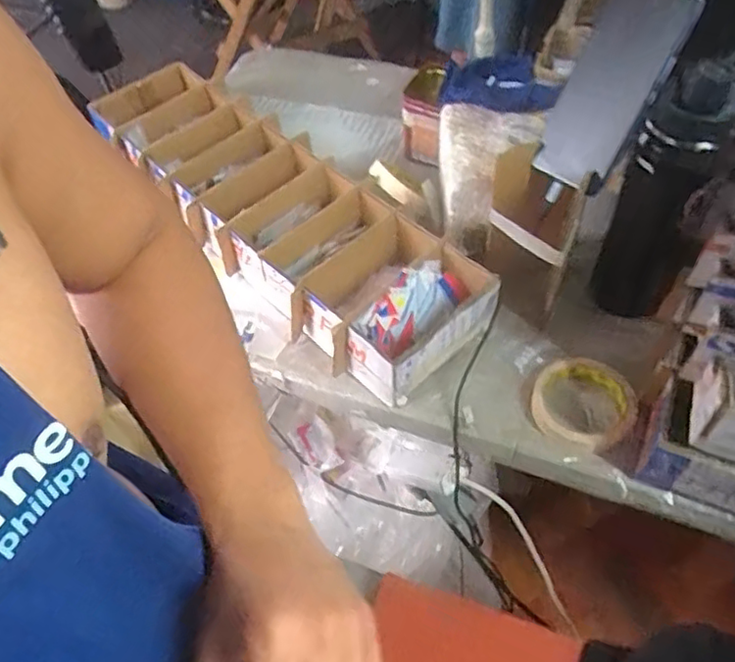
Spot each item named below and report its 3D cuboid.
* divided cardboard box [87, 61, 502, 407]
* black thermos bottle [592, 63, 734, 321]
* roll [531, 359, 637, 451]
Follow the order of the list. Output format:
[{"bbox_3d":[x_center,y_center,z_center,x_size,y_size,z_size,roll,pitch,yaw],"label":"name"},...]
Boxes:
[{"bbox_3d":[-0.130,-0.155,0.790,0.184,0.107,0.633,-36,58,-19],"label":"divided cardboard box"},{"bbox_3d":[0.278,-0.111,0.596,0.086,0.300,0.079,24,60,21],"label":"black thermos bottle"},{"bbox_3d":[0.210,0.068,0.605,0.097,0.026,0.090,-3,54,4],"label":"roll"}]

